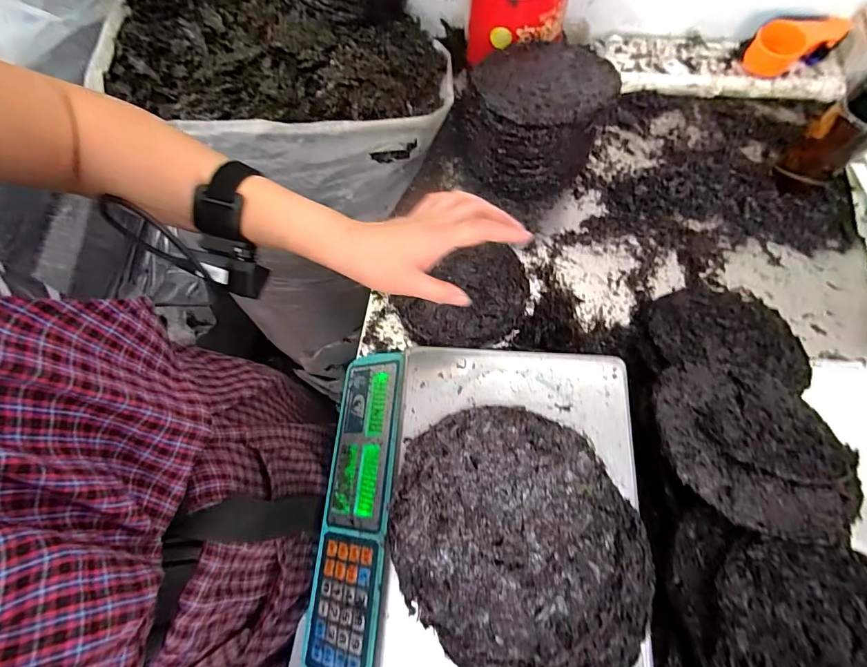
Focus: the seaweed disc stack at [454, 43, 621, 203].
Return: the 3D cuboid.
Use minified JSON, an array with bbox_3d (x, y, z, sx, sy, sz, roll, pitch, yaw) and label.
[{"bbox_3d":[0.158,-0.334,0.650,0.196,0.168,0.186,-28,71,-8],"label":"seaweed disc stack"}]

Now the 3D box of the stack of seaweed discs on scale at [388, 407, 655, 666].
[{"bbox_3d":[0.075,0.179,0.357,0.194,0.024,0.234,-35,72,-11],"label":"stack of seaweed discs on scale"}]

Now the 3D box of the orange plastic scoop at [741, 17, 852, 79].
[{"bbox_3d":[0.624,-0.501,0.707,0.138,0.070,0.064,-17,70,-4],"label":"orange plastic scoop"}]

